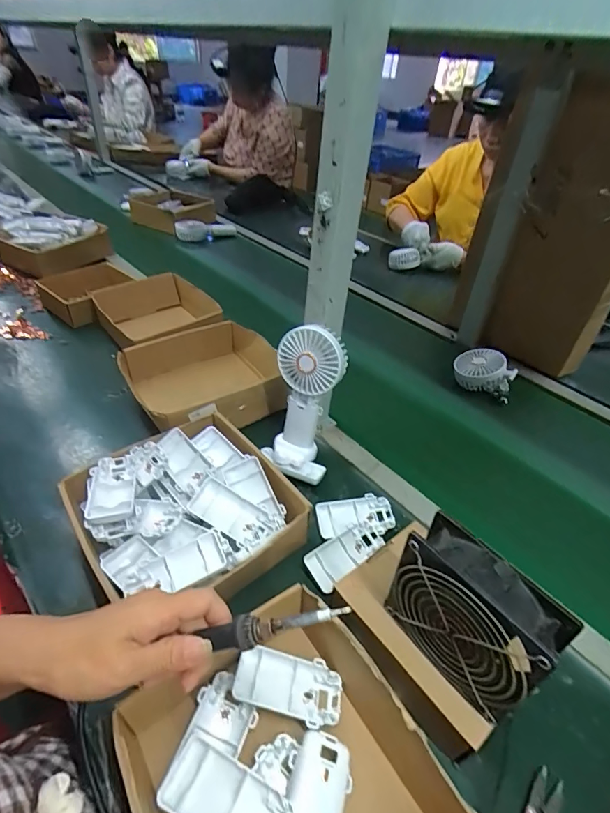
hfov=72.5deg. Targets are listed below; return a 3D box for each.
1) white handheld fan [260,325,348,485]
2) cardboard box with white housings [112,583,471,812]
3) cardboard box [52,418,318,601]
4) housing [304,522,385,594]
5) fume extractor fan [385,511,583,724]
[{"bbox_3d":[-0.003,0.001,0.542,0.089,0.182,0.104,8,40,2],"label":"white handheld fan"},{"bbox_3d":[-0.014,0.277,0.307,0.200,0.064,0.230,-21,47,-30],"label":"cardboard box with white housings"},{"bbox_3d":[-0.134,0.121,0.475,0.204,0.070,0.215,-27,50,-34],"label":"cardboard box"},{"bbox_3d":[0.046,0.169,0.482,0.095,0.012,0.043,-27,68,-33],"label":"housing"},{"bbox_3d":[0.126,0.166,0.333,0.044,0.115,0.121,-24,49,-32],"label":"fume extractor fan"}]

